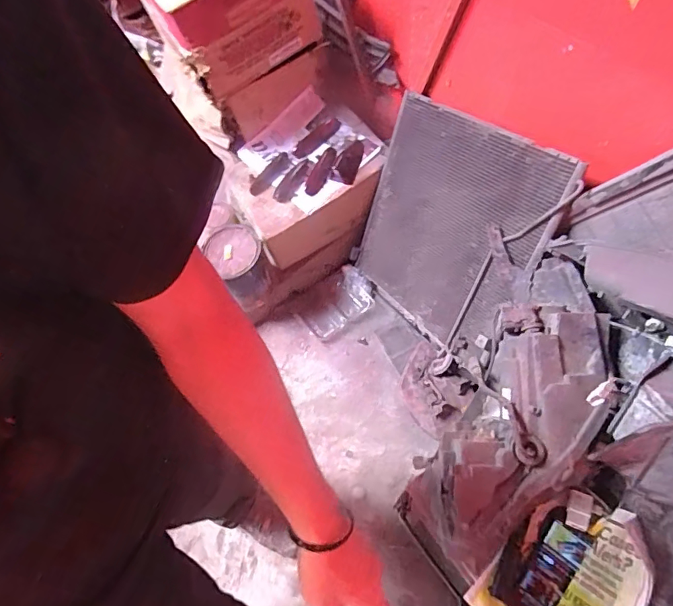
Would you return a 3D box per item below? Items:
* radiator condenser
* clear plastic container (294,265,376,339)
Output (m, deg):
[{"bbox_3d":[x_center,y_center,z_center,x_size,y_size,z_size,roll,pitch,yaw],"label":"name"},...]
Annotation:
[{"bbox_3d":[0.247,-0.176,1.192,0.034,0.549,0.539,-3,35,-31],"label":"radiator condenser"},{"bbox_3d":[-0.003,-0.003,1.468,0.226,0.062,0.175,-36,64,-17],"label":"clear plastic container"}]

